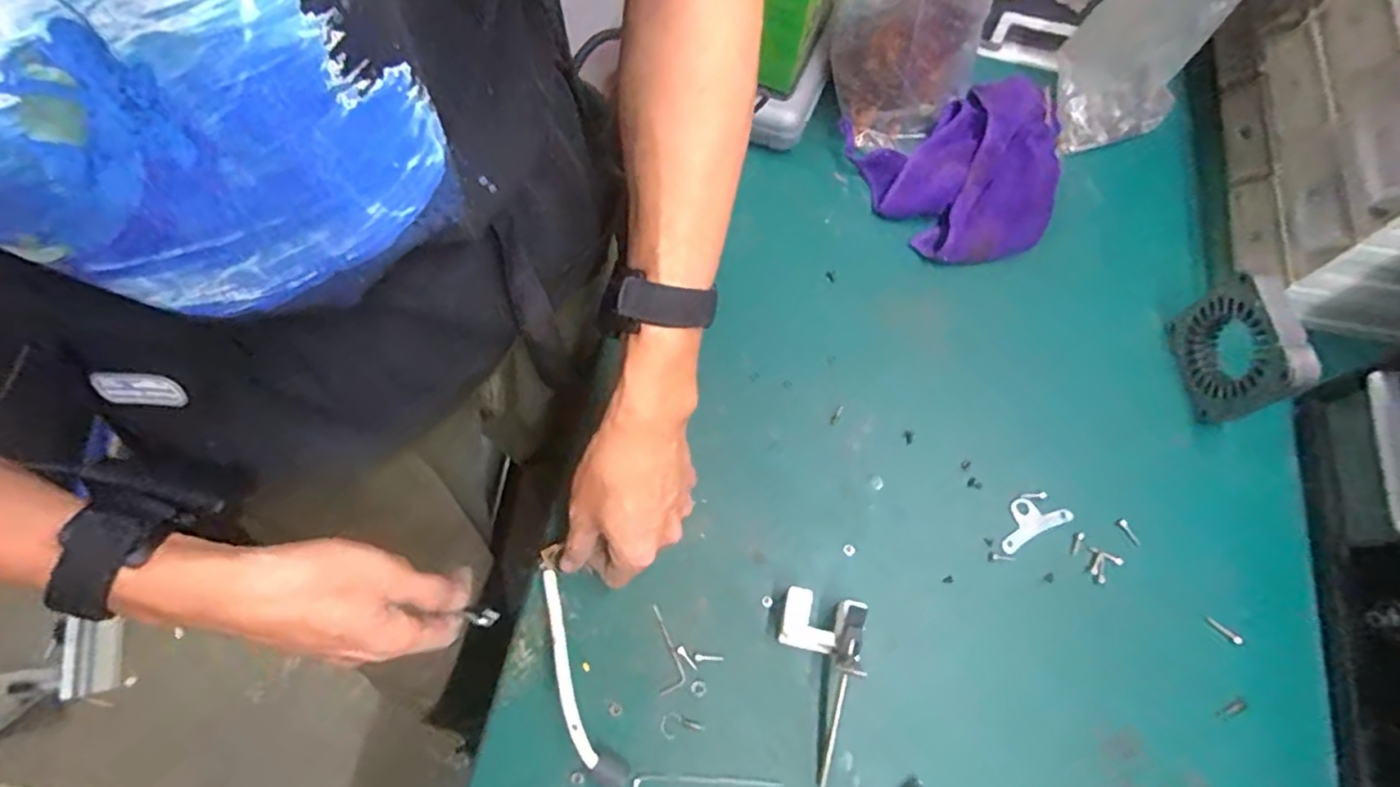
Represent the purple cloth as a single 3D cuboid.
[{"bbox_3d":[0.242,-0.200,0.575,0.178,0.045,0.158,-15,70,-5],"label":"purple cloth"}]

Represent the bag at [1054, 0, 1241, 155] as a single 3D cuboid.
[{"bbox_3d":[0.410,-0.332,0.588,0.113,0.150,0.162,38,74,14],"label":"bag"}]

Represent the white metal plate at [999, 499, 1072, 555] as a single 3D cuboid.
[{"bbox_3d":[0.249,0.095,0.490,0.059,0.004,0.031,-26,71,-9],"label":"white metal plate"}]

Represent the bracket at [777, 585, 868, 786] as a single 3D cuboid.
[{"bbox_3d":[0.078,0.196,0.433,0.056,0.042,0.123,5,69,3],"label":"bracket"}]

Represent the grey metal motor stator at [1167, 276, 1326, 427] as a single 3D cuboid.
[{"bbox_3d":[0.410,-0.034,0.491,0.021,0.098,0.096,-5,69,-1],"label":"grey metal motor stator"}]

